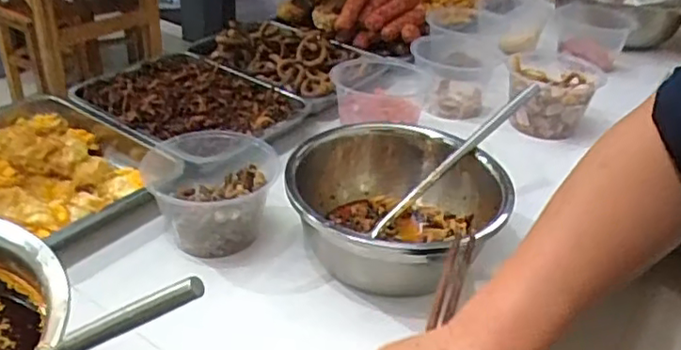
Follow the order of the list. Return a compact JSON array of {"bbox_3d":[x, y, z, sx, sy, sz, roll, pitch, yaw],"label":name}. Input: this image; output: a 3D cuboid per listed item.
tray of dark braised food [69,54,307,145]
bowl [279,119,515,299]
[{"bbox_3d":[-0.250,-0.131,1.024,0.349,0.043,0.249,24,36,28],"label":"tray of dark braised food"},{"bbox_3d":[0.046,0.038,0.798,0.239,0.120,0.263,25,37,30],"label":"bowl"}]

